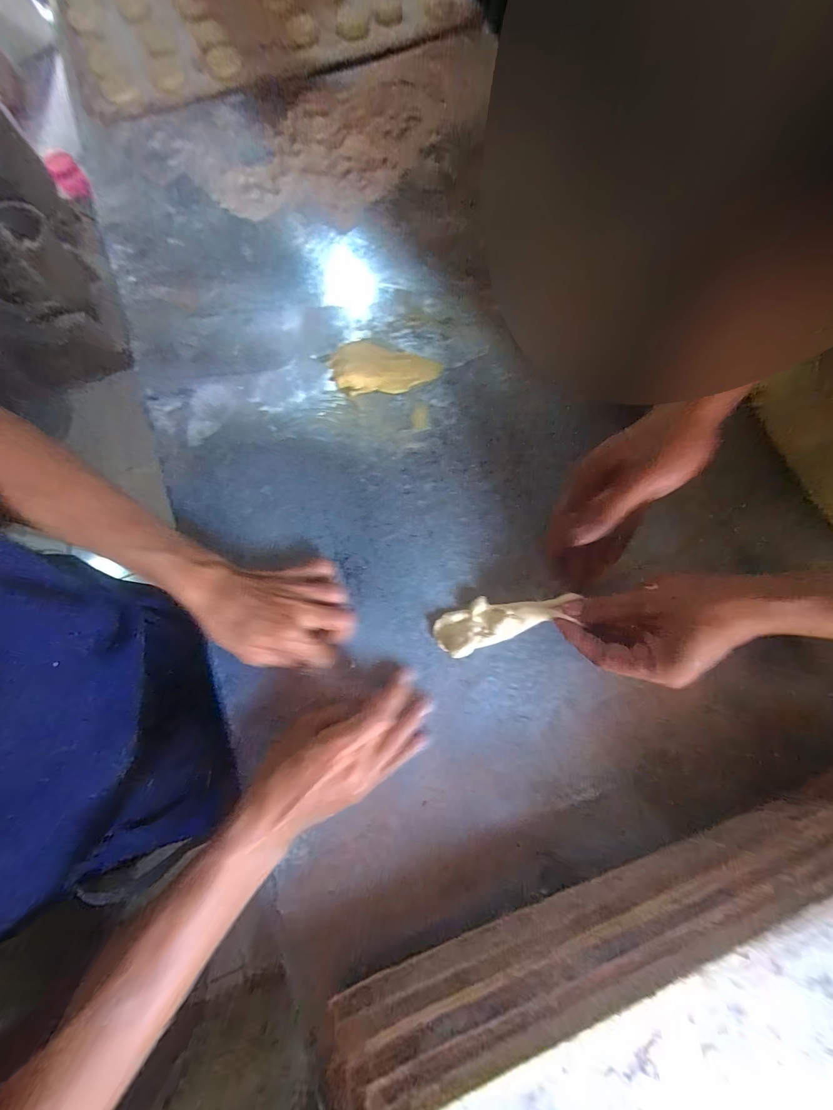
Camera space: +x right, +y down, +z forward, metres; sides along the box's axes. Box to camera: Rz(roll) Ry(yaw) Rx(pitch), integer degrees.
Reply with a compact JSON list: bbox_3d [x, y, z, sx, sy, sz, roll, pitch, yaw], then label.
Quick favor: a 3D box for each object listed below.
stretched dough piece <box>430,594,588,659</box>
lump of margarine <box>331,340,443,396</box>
[{"bbox_3d":[0.078,0.060,0.345,0.123,0.025,0.044,-17,76,13],"label":"stretched dough piece"},{"bbox_3d":[-0.034,-0.211,0.419,0.118,0.014,0.067,-3,76,-1],"label":"lump of margarine"}]

